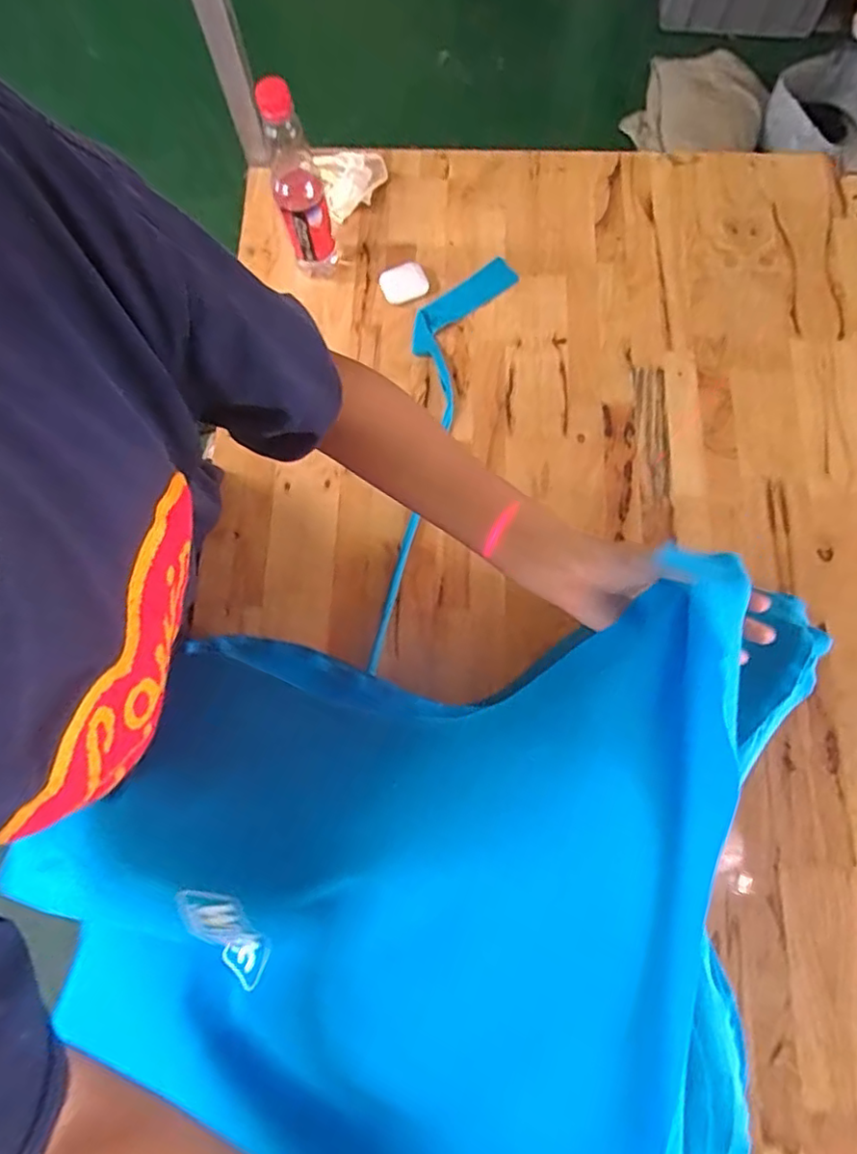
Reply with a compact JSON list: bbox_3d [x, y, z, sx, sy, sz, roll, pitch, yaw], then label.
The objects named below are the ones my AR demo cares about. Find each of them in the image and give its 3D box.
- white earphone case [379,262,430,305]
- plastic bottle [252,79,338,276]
[{"bbox_3d":[-0.029,-0.350,0.732,0.054,0.026,0.039,-17,76,-4],"label":"white earphone case"},{"bbox_3d":[-0.136,-0.404,0.660,0.049,0.239,0.050,-13,76,-3],"label":"plastic bottle"}]

